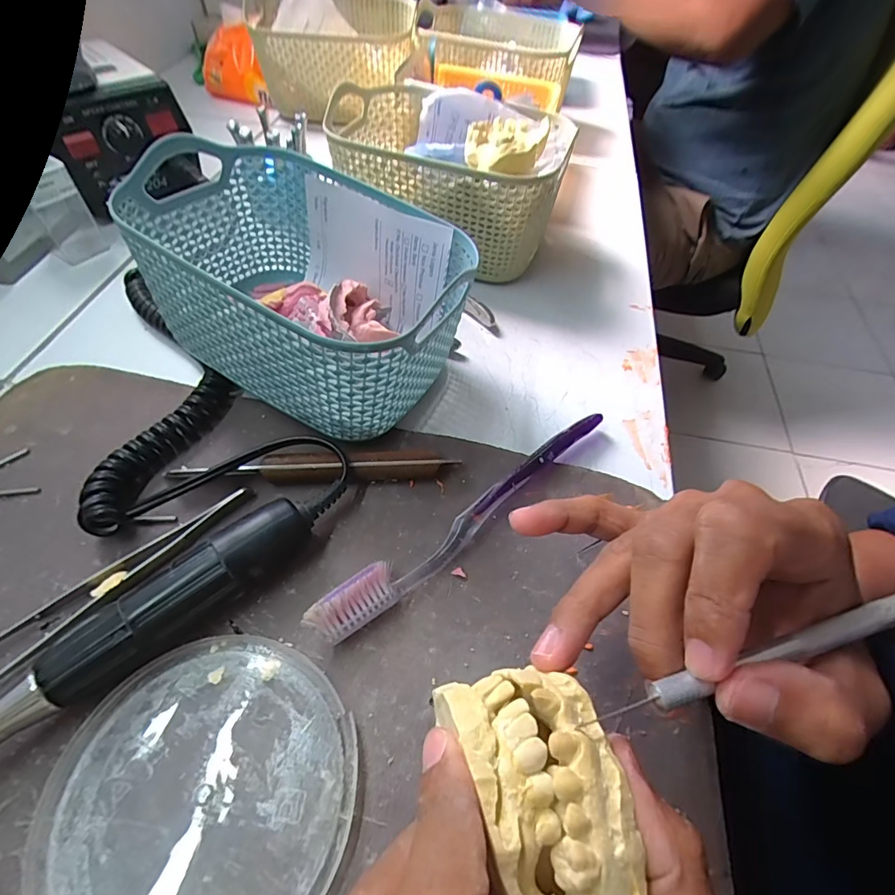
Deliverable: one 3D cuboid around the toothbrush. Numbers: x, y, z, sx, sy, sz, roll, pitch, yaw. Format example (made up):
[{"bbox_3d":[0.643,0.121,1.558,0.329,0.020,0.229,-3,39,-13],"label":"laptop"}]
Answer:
[{"bbox_3d":[0.016,0.031,0.232,0.184,0.020,0.017,-33,62,-25],"label":"toothbrush"}]

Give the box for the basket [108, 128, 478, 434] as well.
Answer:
[{"bbox_3d":[-0.073,-0.083,0.265,0.168,0.092,0.116,31,58,18],"label":"basket"}]

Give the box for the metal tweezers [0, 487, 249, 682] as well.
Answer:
[{"bbox_3d":[-0.153,0.063,0.204,0.142,0.009,0.020,-36,64,-26],"label":"metal tweezers"}]

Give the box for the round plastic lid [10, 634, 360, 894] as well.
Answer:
[{"bbox_3d":[-0.088,0.124,0.166,0.103,0.005,0.102,2,54,-3],"label":"round plastic lid"}]

